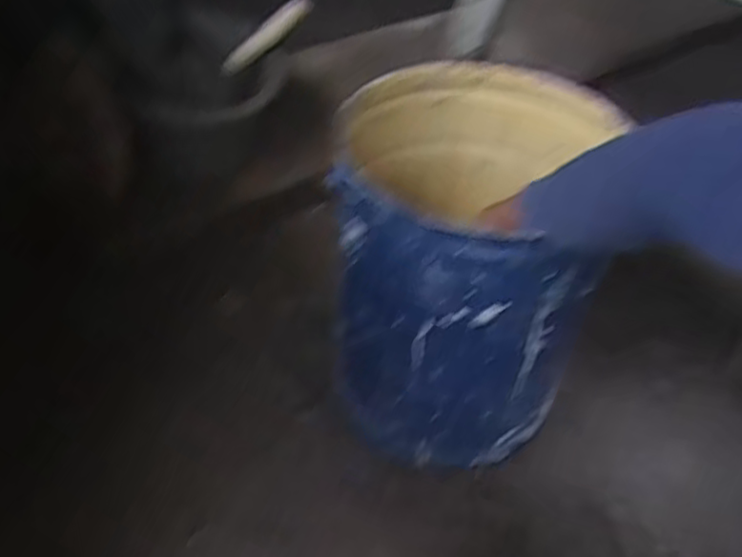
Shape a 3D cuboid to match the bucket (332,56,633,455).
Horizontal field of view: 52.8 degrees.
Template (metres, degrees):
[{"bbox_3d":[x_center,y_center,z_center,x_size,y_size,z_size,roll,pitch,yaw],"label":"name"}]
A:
[{"bbox_3d":[0.094,-0.023,0.807,0.255,0.321,0.288,6,43,4],"label":"bucket"}]

